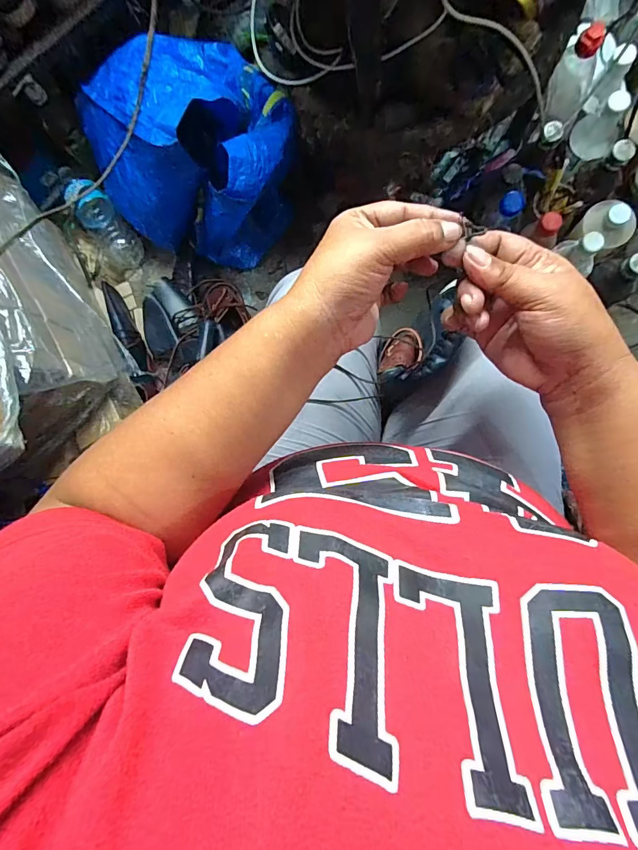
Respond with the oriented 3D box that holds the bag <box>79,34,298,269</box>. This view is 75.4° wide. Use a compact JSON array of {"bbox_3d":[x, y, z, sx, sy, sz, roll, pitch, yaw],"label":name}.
[{"bbox_3d":[-0.227,-0.471,0.715,0.373,0.279,0.321,-12,88,9],"label":"bag"}]

